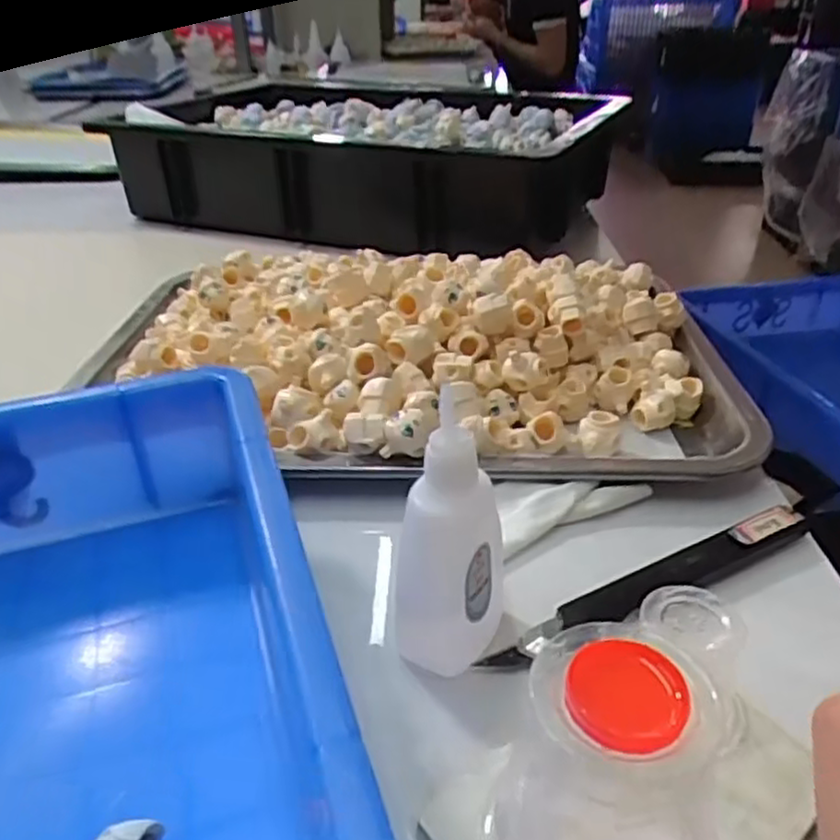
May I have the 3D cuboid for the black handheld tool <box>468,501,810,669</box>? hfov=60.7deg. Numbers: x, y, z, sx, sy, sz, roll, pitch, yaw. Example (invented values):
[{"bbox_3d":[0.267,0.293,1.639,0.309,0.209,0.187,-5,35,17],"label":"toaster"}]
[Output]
[{"bbox_3d":[0.087,0.061,0.266,0.146,0.012,0.015,-16,35,-23],"label":"black handheld tool"}]

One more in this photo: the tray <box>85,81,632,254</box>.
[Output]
[{"bbox_3d":[-0.043,-0.246,0.700,0.411,0.112,0.287,11,34,19],"label":"tray"}]

